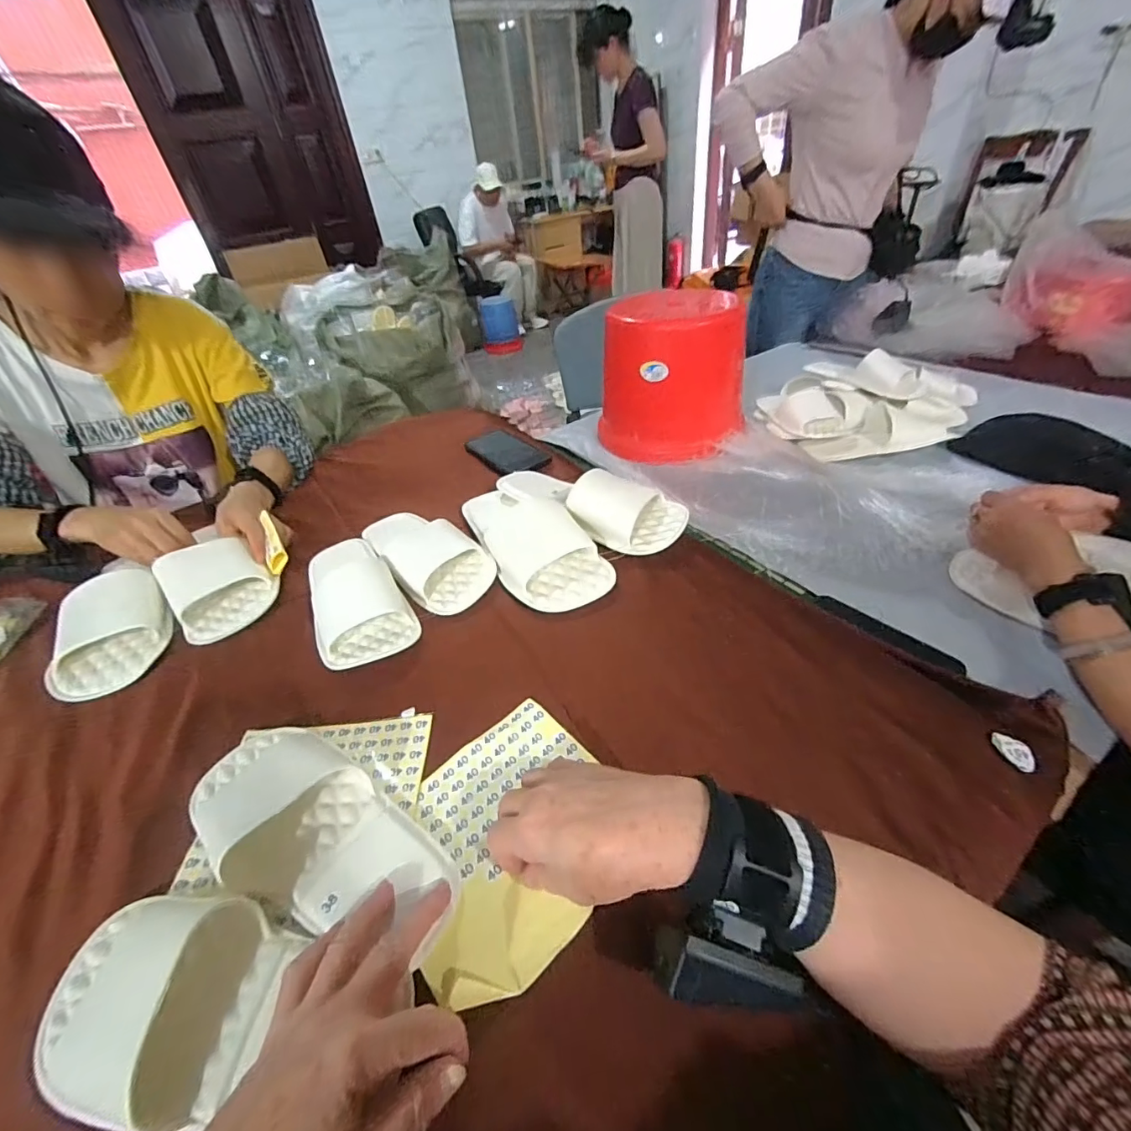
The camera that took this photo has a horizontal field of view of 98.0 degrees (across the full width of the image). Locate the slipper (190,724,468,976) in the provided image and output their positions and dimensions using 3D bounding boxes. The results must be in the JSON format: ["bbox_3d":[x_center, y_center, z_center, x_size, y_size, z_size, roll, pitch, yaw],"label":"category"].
[{"bbox_3d":[-0.178,0.183,0.349,0.231,0.053,0.094,18,48,19],"label":"slipper"}]

